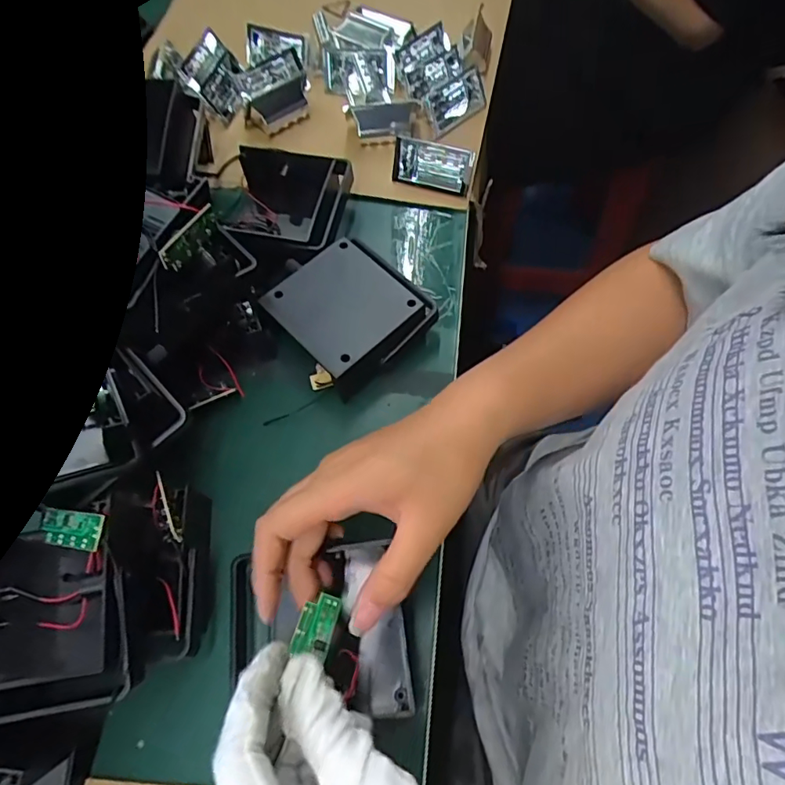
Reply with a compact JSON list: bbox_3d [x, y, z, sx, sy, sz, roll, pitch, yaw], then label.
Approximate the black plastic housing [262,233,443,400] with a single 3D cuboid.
[{"bbox_3d":[-0.031,-0.057,0.374,0.088,0.041,0.092,-40,70,-15],"label":"black plastic housing"}]

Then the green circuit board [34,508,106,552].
[{"bbox_3d":[-0.163,0.069,0.266,0.049,0.004,0.017,-2,63,26],"label":"green circuit board"}]

